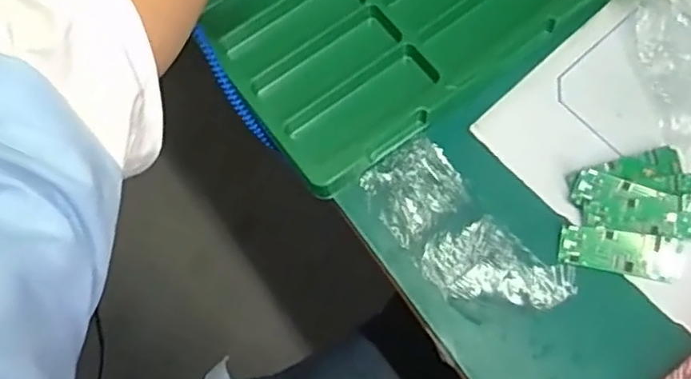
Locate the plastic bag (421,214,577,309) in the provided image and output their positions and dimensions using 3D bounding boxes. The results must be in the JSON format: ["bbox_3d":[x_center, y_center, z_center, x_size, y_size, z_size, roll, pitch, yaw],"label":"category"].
[{"bbox_3d":[0.100,0.047,0.402,0.095,0.011,0.049,5,70,3],"label":"plastic bag"}]

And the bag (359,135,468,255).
[{"bbox_3d":[0.049,0.001,0.425,0.063,0.004,0.061,-33,73,-10],"label":"bag"}]

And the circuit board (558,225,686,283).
[{"bbox_3d":[0.180,0.041,0.407,0.076,0.009,0.028,11,71,5],"label":"circuit board"}]

